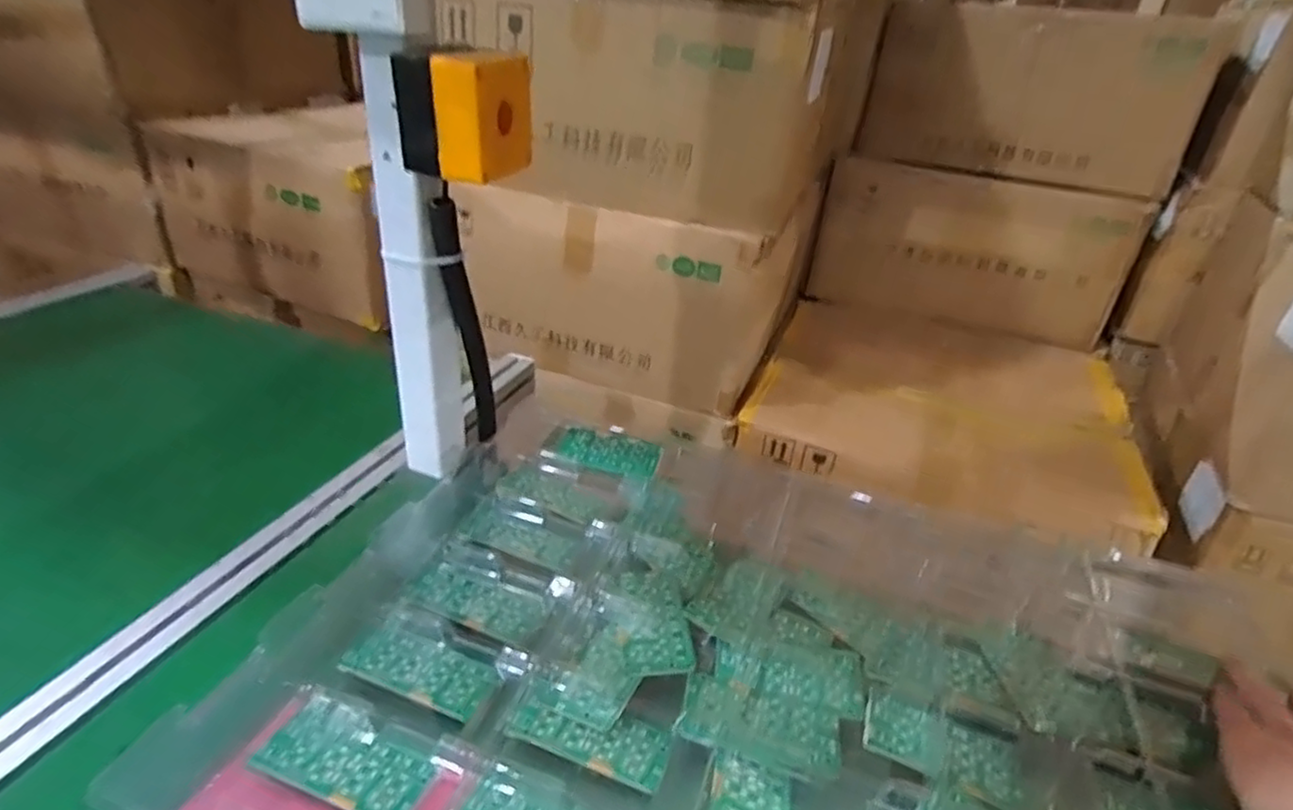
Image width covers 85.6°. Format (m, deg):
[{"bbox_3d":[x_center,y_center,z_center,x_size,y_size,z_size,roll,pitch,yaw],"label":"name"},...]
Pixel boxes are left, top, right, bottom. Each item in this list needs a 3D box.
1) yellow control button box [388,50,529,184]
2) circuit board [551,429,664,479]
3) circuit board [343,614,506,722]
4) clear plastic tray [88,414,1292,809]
[{"bbox_3d":[-0.124,-0.200,0.481,0.064,0.075,0.067,17,32,20],"label":"yellow control button box"},{"bbox_3d":[-0.034,0.043,0.644,0.092,0.009,0.048,12,33,12],"label":"circuit board"},{"bbox_3d":[-0.141,0.166,0.441,0.094,0.004,0.046,17,24,15],"label":"circuit board"},{"bbox_3d":[0.071,0.170,0.457,0.573,0.030,0.440,13,33,14],"label":"clear plastic tray"}]

